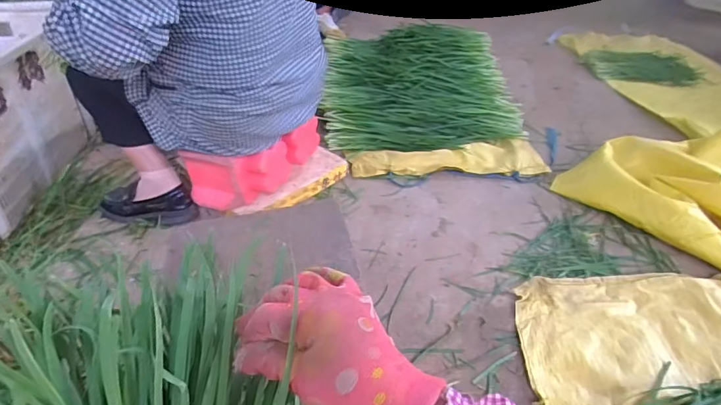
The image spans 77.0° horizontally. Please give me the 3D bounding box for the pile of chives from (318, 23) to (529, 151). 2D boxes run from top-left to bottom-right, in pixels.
[{"bbox_3d":[0.196,-0.405,1.522,0.623,0.146,0.660,1,39,-1],"label":"pile of chives"}]

